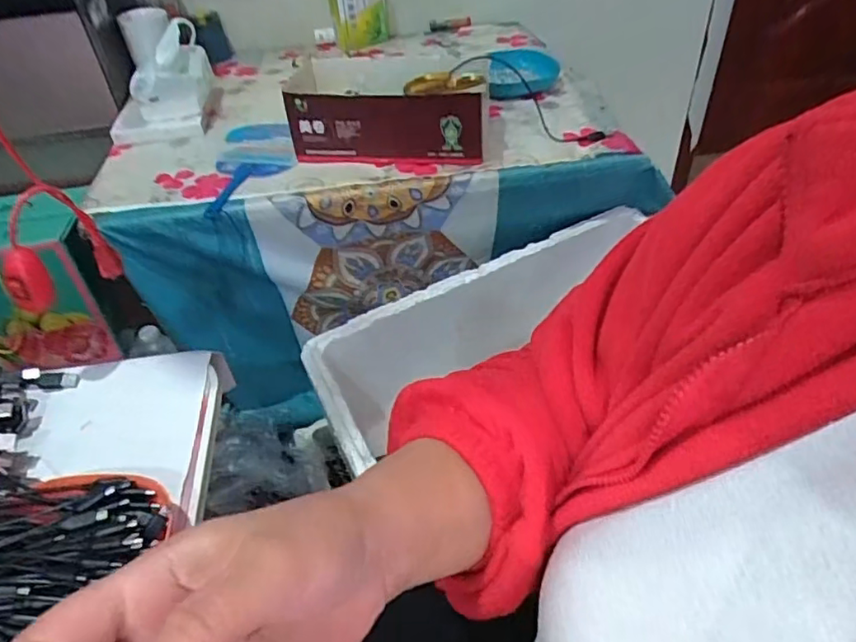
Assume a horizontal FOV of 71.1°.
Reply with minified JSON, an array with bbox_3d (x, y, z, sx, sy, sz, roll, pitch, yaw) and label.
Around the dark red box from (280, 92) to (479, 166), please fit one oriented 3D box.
[{"bbox_3d":[-0.059,-0.246,0.766,0.251,0.094,0.032,3,42,8],"label":"dark red box"}]

